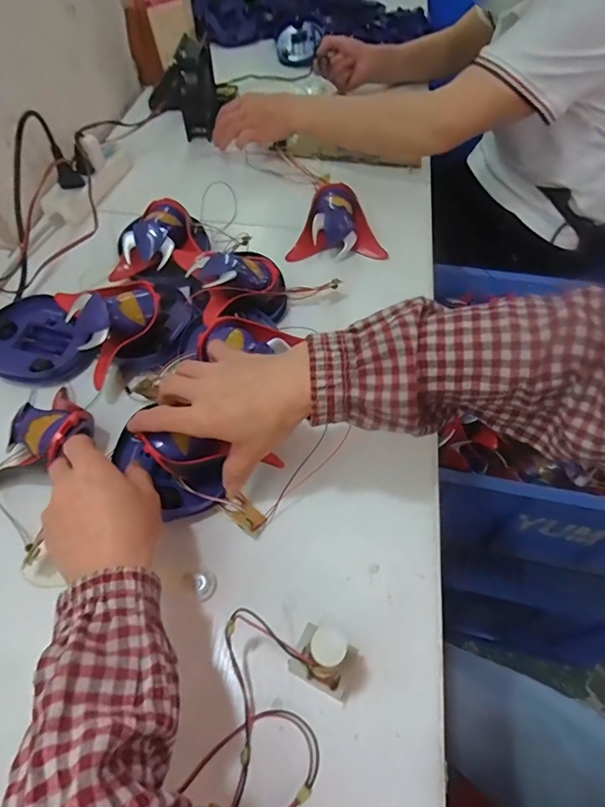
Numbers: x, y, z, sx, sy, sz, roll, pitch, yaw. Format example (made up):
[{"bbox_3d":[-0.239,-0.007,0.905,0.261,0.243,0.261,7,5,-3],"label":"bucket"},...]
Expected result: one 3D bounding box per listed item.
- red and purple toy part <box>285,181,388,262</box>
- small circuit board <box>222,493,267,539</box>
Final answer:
[{"bbox_3d":[0.044,-0.236,0.605,0.127,0.057,0.078,-2,54,-3],"label":"red and purple toy part"},{"bbox_3d":[-0.050,0.096,0.402,0.037,0.014,0.025,31,60,20],"label":"small circuit board"}]

